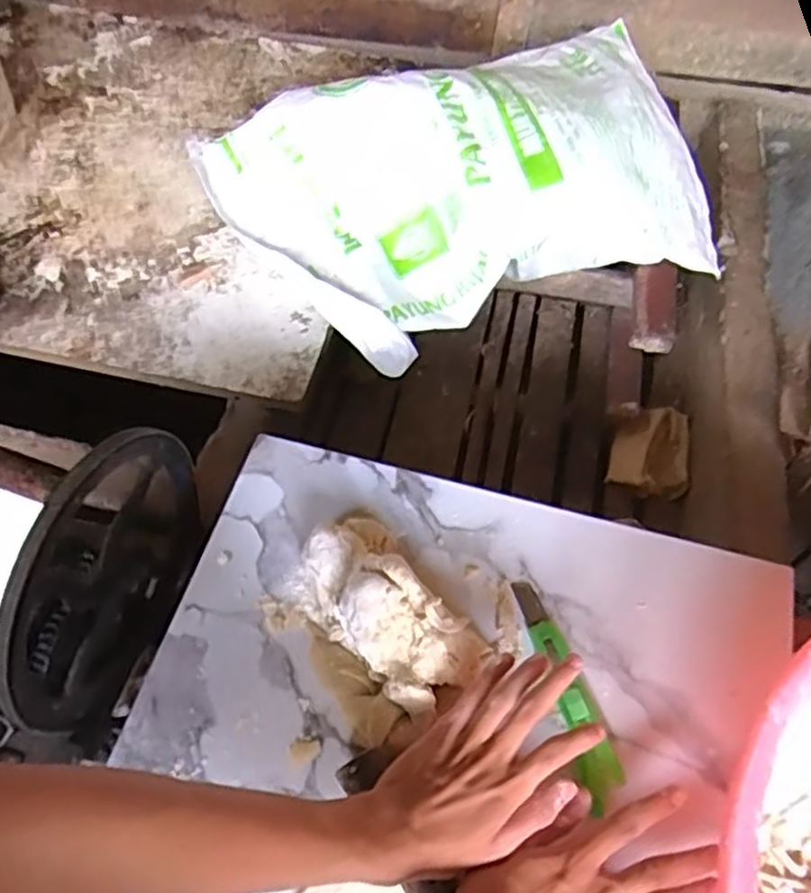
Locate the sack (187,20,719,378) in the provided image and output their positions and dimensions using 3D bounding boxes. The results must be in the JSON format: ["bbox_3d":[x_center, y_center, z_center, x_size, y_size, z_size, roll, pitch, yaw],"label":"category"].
[{"bbox_3d":[0.089,-0.372,1.001,0.666,0.166,0.417,-20,64,-12],"label":"sack"}]

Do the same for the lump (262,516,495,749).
[{"bbox_3d":[-0.027,0.133,0.562,0.116,0.074,0.160,-37,69,-19],"label":"lump"}]

